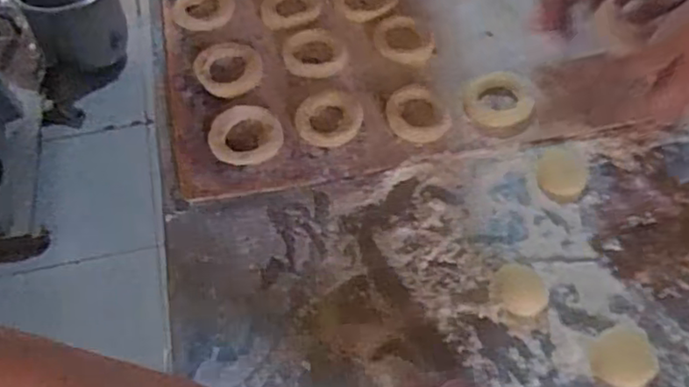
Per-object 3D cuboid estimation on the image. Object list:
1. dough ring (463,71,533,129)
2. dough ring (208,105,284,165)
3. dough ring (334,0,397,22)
[{"bbox_3d":[0.142,-0.086,0.609,0.064,0.009,0.056,-38,65,-24],"label":"dough ring"},{"bbox_3d":[-0.087,-0.052,0.583,0.063,0.009,0.057,10,56,5],"label":"dough ring"},{"bbox_3d":[0.020,-0.203,0.684,0.062,0.006,0.063,1,55,-1],"label":"dough ring"}]

